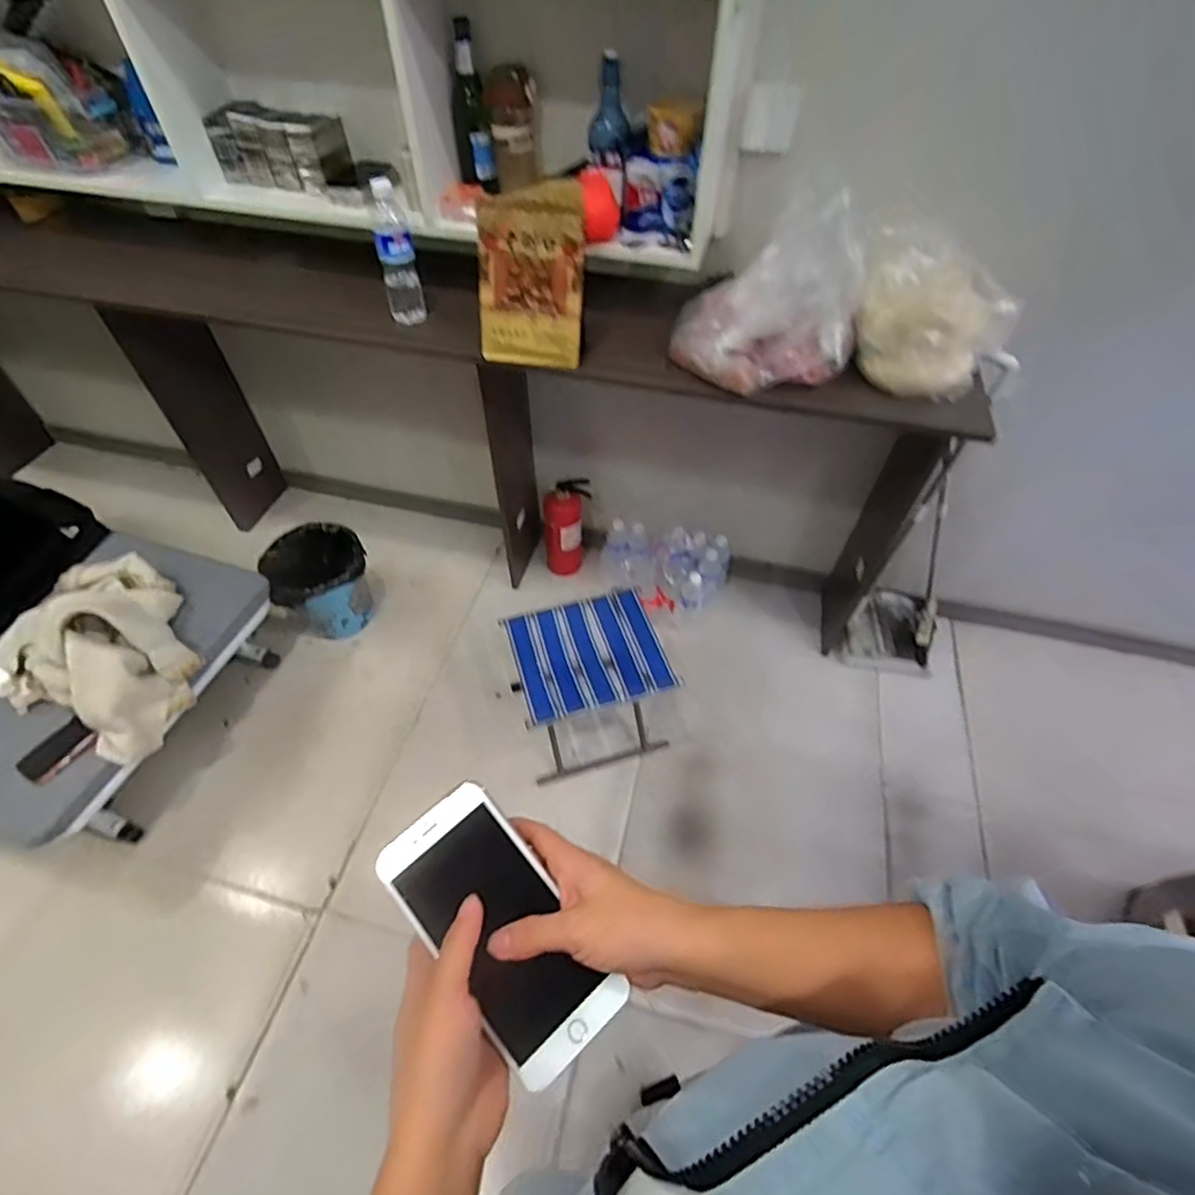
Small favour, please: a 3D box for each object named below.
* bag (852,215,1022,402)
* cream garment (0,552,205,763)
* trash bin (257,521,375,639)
[{"bbox_3d":[0.537,-0.455,0.967,0.167,0.217,0.217,-36,60,-25],"label":"bag"},{"bbox_3d":[-1.059,0.072,1.264,0.456,0.210,0.366,25,56,17],"label":"cream garment"},{"bbox_3d":[-0.735,-0.037,1.644,0.245,0.259,0.222,18,54,13],"label":"trash bin"}]

